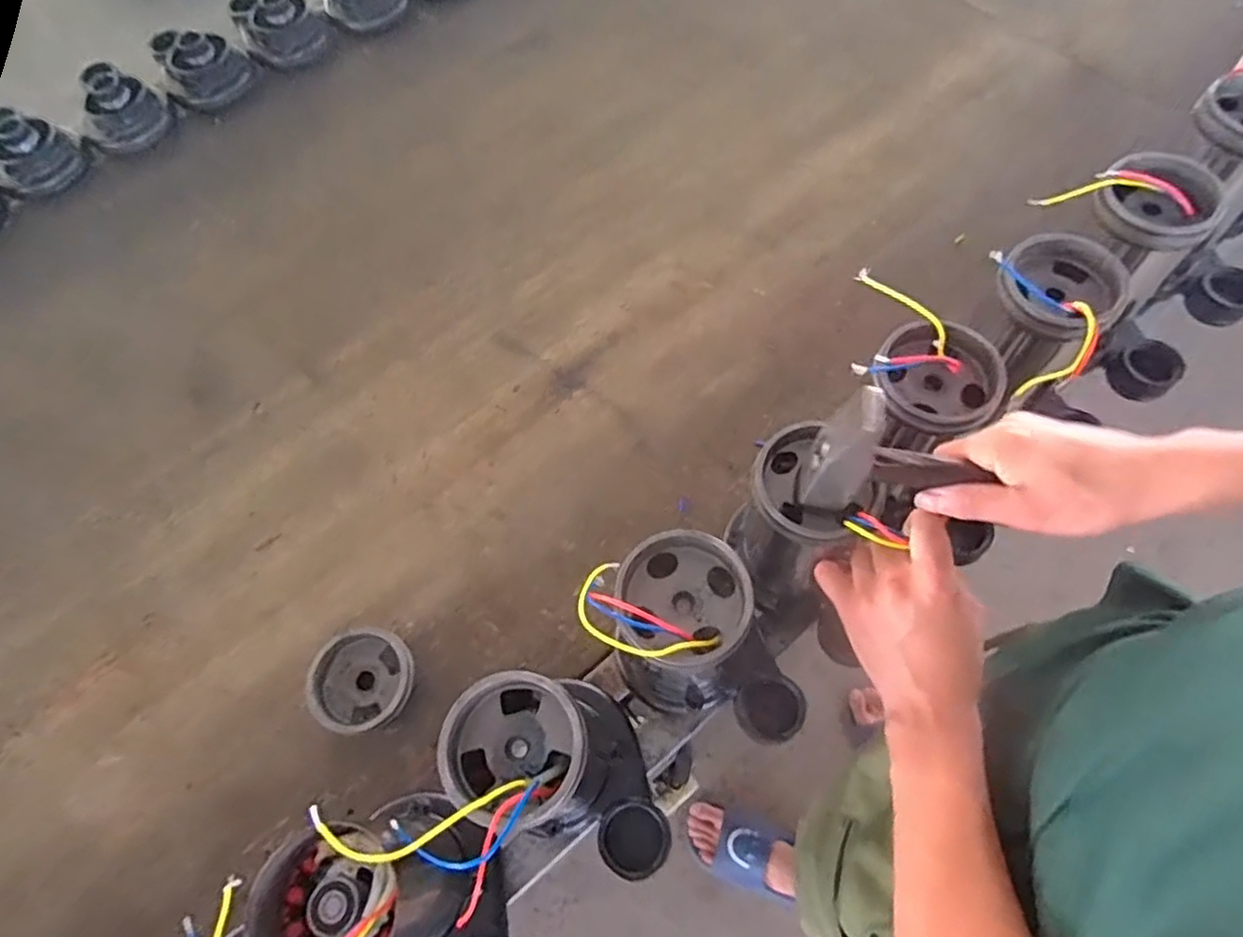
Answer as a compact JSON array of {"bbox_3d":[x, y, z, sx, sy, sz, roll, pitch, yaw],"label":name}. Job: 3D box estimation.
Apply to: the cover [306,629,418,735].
[{"bbox_3d":[-0.232,0.189,0.605,0.087,0.032,0.087,20,69,11],"label":"cover"}]

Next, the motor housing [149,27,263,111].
[{"bbox_3d":[-0.607,-0.593,0.977,0.131,0.067,0.135,-31,69,-10],"label":"motor housing"}]

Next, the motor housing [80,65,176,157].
[{"bbox_3d":[-0.693,-0.499,0.948,0.101,0.081,0.097,-7,66,0],"label":"motor housing"}]

